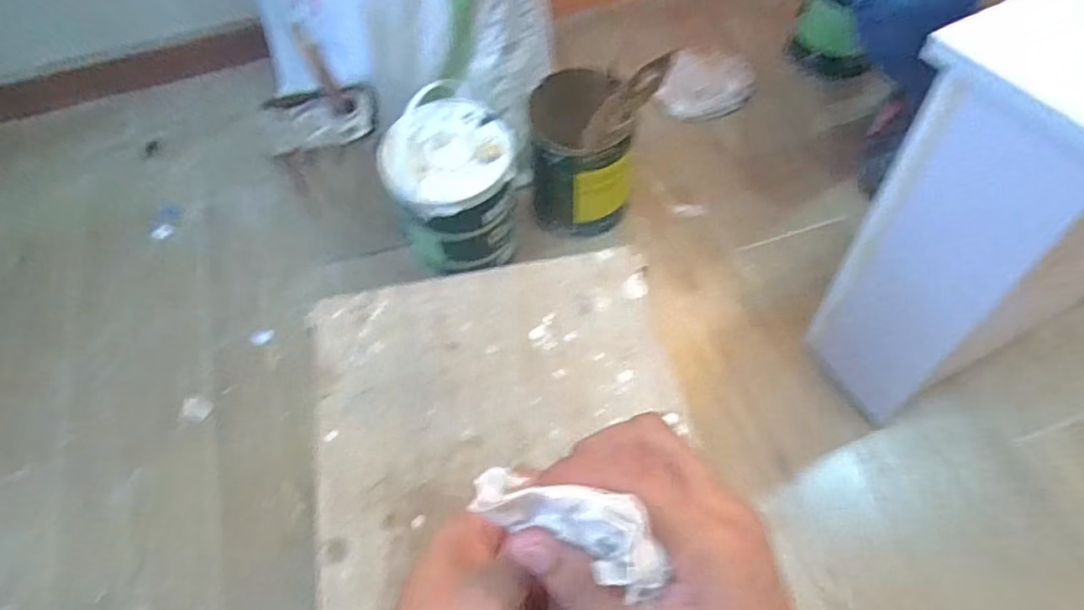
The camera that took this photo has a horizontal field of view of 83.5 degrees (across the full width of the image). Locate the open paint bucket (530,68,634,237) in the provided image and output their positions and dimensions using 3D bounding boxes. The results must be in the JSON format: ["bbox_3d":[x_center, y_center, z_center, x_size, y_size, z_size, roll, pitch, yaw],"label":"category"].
[{"bbox_3d":[0.064,-0.225,0.932,0.153,0.227,0.151,-2,62,3],"label":"open paint bucket"}]

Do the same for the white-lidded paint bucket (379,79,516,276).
[{"bbox_3d":[-0.119,-0.173,0.876,0.164,0.204,0.194,-9,61,-2],"label":"white-lidded paint bucket"}]

